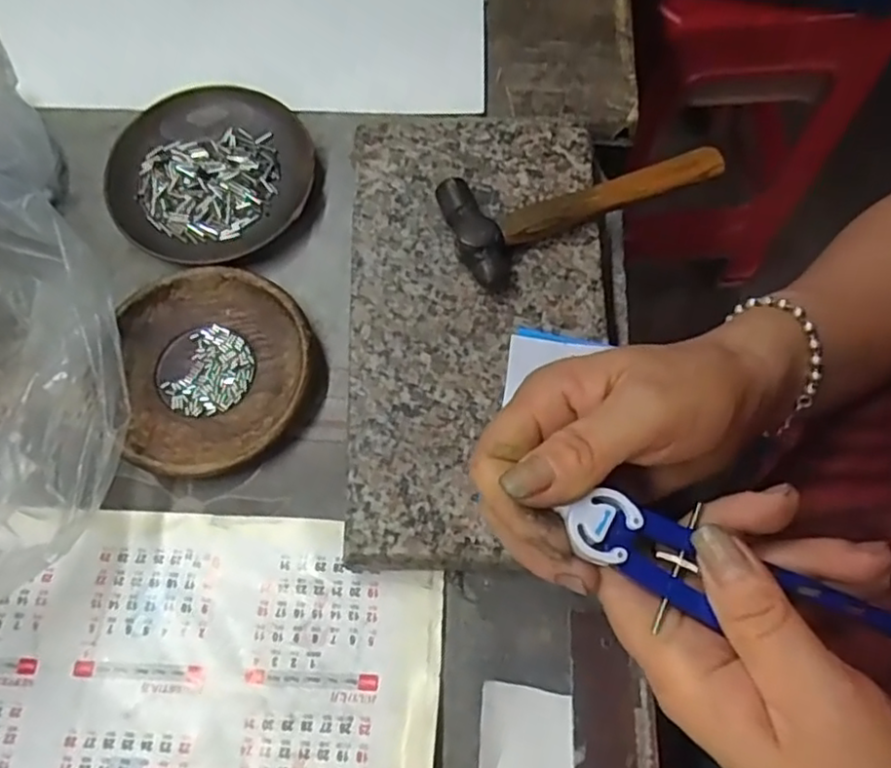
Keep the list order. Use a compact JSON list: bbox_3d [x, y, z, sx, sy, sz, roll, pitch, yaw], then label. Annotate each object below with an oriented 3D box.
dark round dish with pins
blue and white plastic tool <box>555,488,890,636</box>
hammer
[{"bbox_3d":[-0.138,-0.123,0.388,0.113,0.015,0.112,0,72,0],"label":"dark round dish with pins"},{"bbox_3d":[0.103,0.069,0.225,0.130,0.008,0.029,19,73,1],"label":"blue and white plastic tool"},{"bbox_3d":[0.070,-0.108,0.355,0.150,0.021,0.063,-29,74,-9],"label":"hammer"}]

